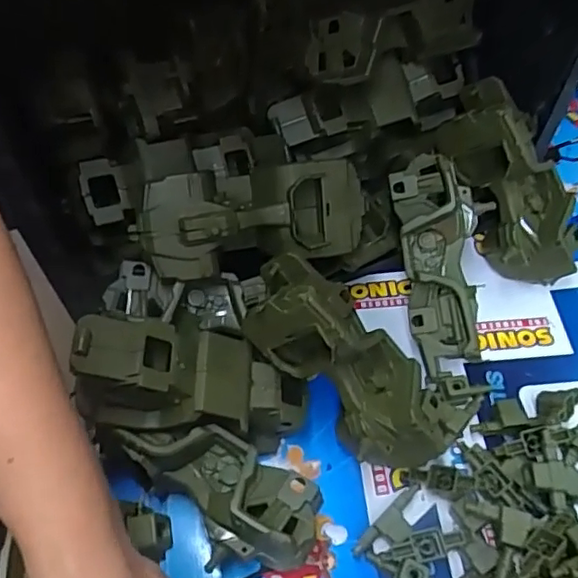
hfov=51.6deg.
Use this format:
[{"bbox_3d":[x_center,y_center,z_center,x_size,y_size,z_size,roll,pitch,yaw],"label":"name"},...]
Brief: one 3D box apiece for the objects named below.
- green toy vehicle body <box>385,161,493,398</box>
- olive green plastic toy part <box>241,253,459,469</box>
[{"bbox_3d":[0.131,-0.013,0.488,0.074,0.044,0.193,-6,87,-1],"label":"green toy vehicle body"},{"bbox_3d":[0.050,0.067,0.443,0.207,0.072,0.077,47,64,-13],"label":"olive green plastic toy part"}]

